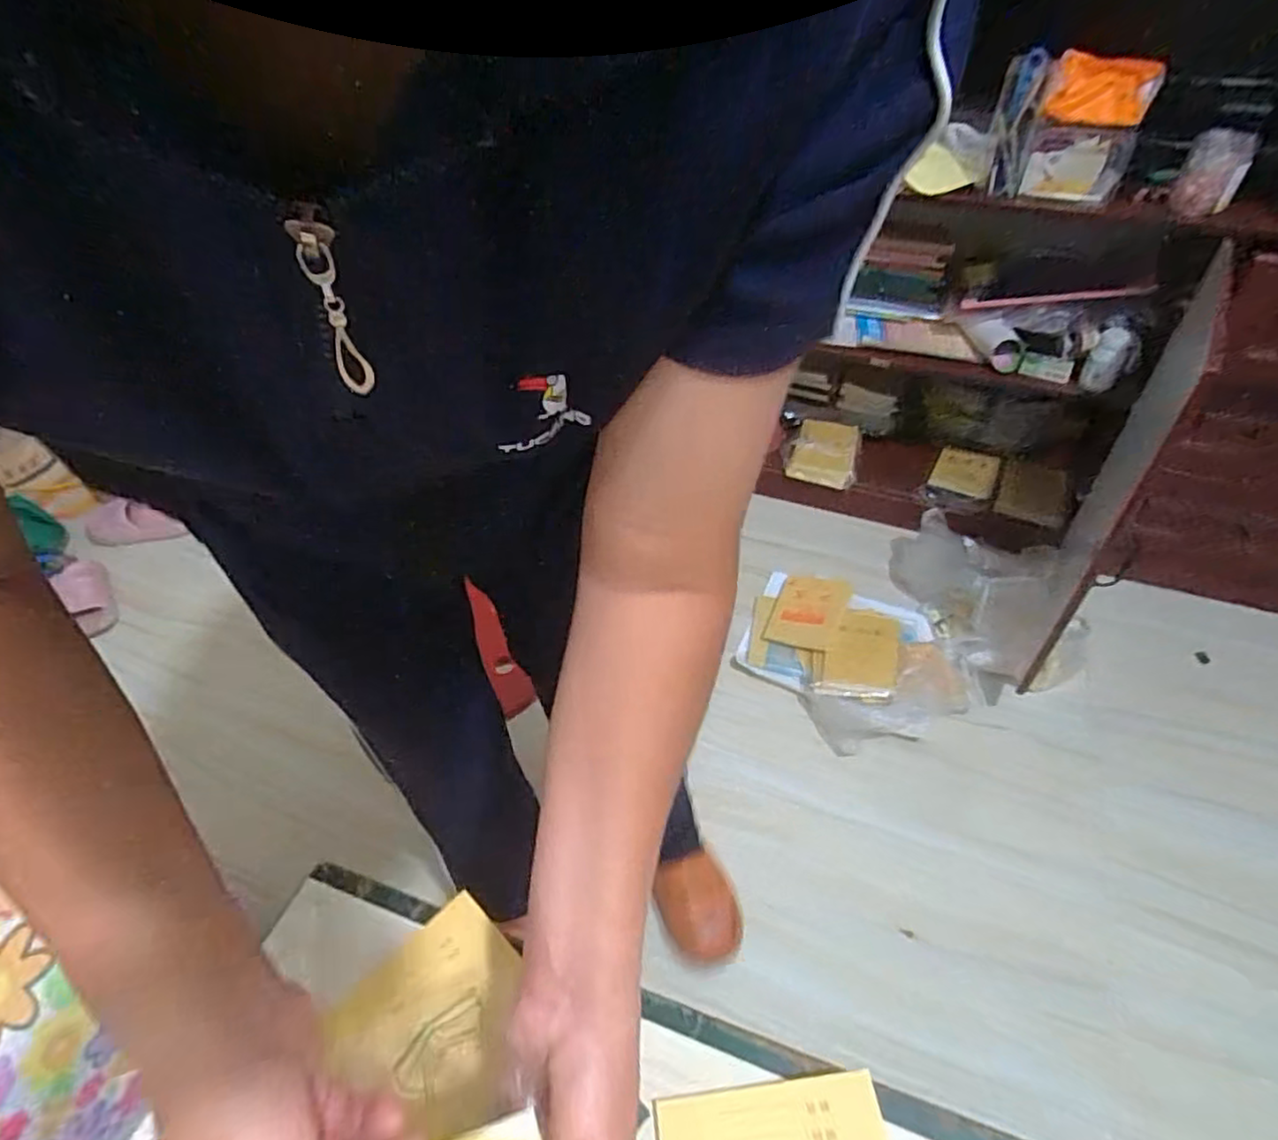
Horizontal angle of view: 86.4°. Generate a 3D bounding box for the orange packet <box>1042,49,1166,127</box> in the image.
[{"bbox_3d":[0.743,-0.772,1.097,0.150,0.093,0.029,26,51,25],"label":"orange packet"}]

